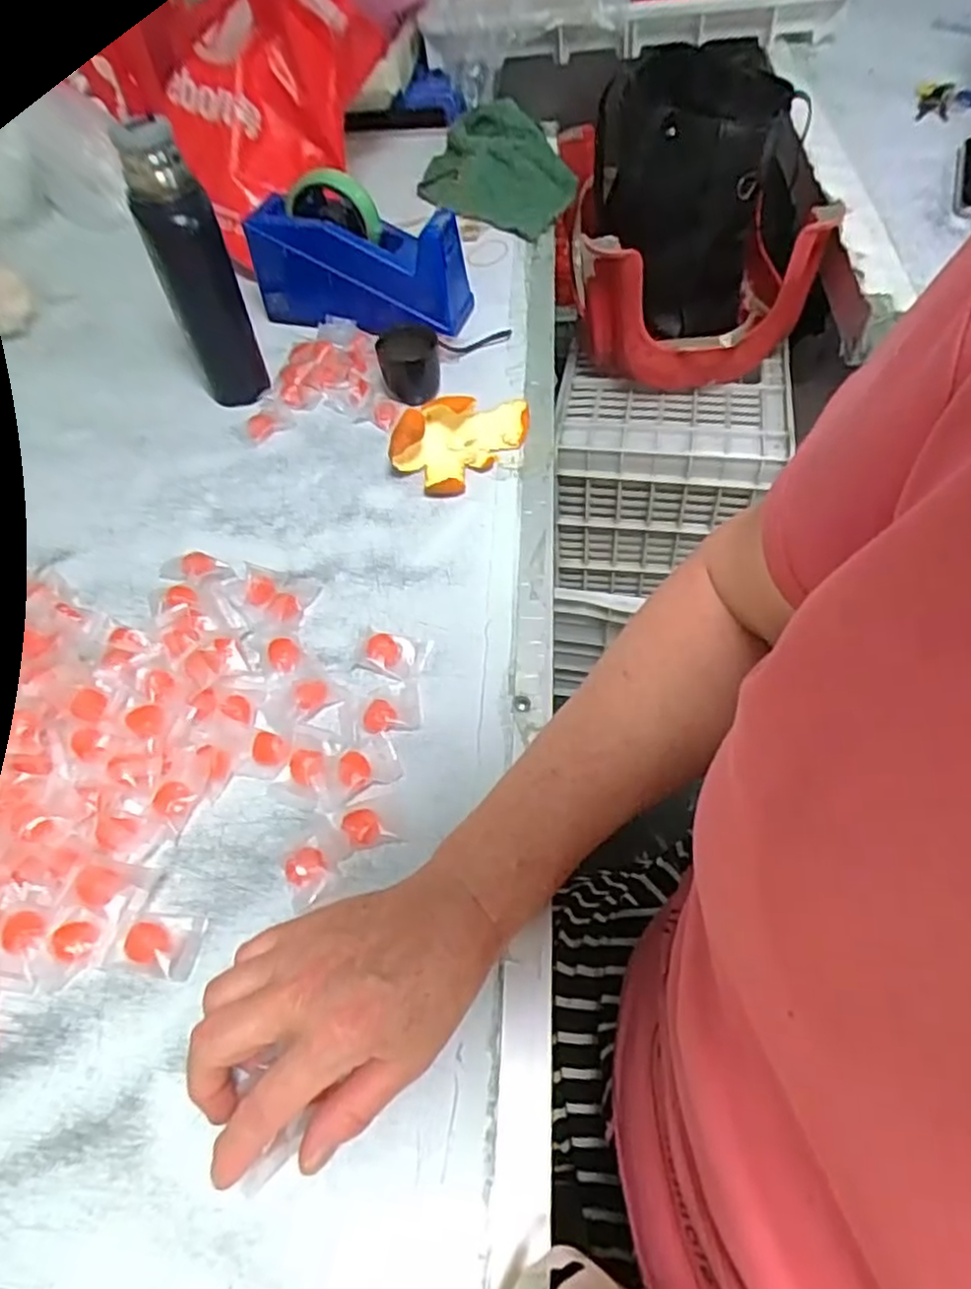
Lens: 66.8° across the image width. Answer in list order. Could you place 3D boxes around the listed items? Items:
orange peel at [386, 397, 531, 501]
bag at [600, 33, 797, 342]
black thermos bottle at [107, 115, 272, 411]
[{"bbox_3d":[-0.018,-0.171,0.593,0.066,0.049,0.120,33,62,26],"label":"orange peel"},{"bbox_3d":[0.225,-0.504,0.844,0.168,0.221,0.197,8,54,11],"label":"bag"},{"bbox_3d":[-0.232,-0.295,0.595,0.055,0.221,0.049,-24,55,-13],"label":"black thermos bottle"}]

